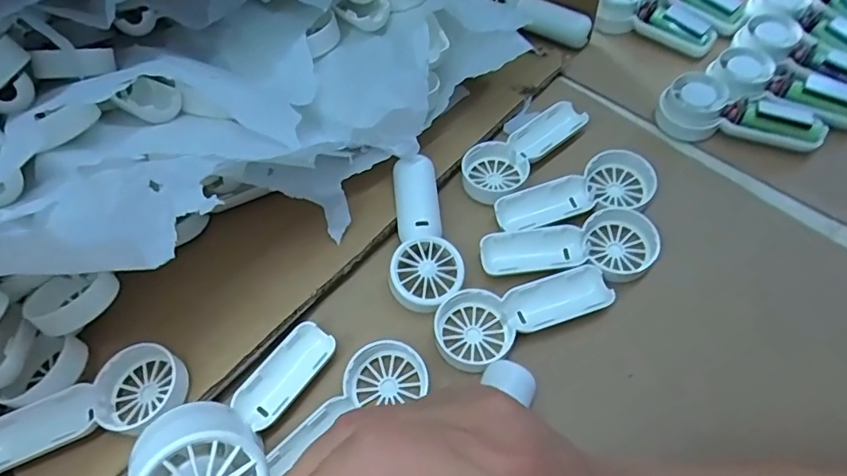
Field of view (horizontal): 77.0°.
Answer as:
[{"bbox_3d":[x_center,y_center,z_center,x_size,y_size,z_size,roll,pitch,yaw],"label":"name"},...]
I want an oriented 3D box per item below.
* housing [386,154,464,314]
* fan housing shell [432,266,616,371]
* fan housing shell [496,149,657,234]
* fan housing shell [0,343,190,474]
[{"bbox_3d":[-0.005,-0.004,0.351,0.045,0.024,0.105,-11,56,-3],"label":"housing"},{"bbox_3d":[0.060,0.043,0.327,0.109,0.012,0.045,-24,58,-12],"label":"fan housing shell"},{"bbox_3d":[0.105,-0.028,0.367,0.108,0.017,0.043,-24,58,-11],"label":"fan housing shell"},{"bbox_3d":[-0.190,0.094,0.296,0.112,0.020,0.043,-17,57,-7],"label":"fan housing shell"}]

